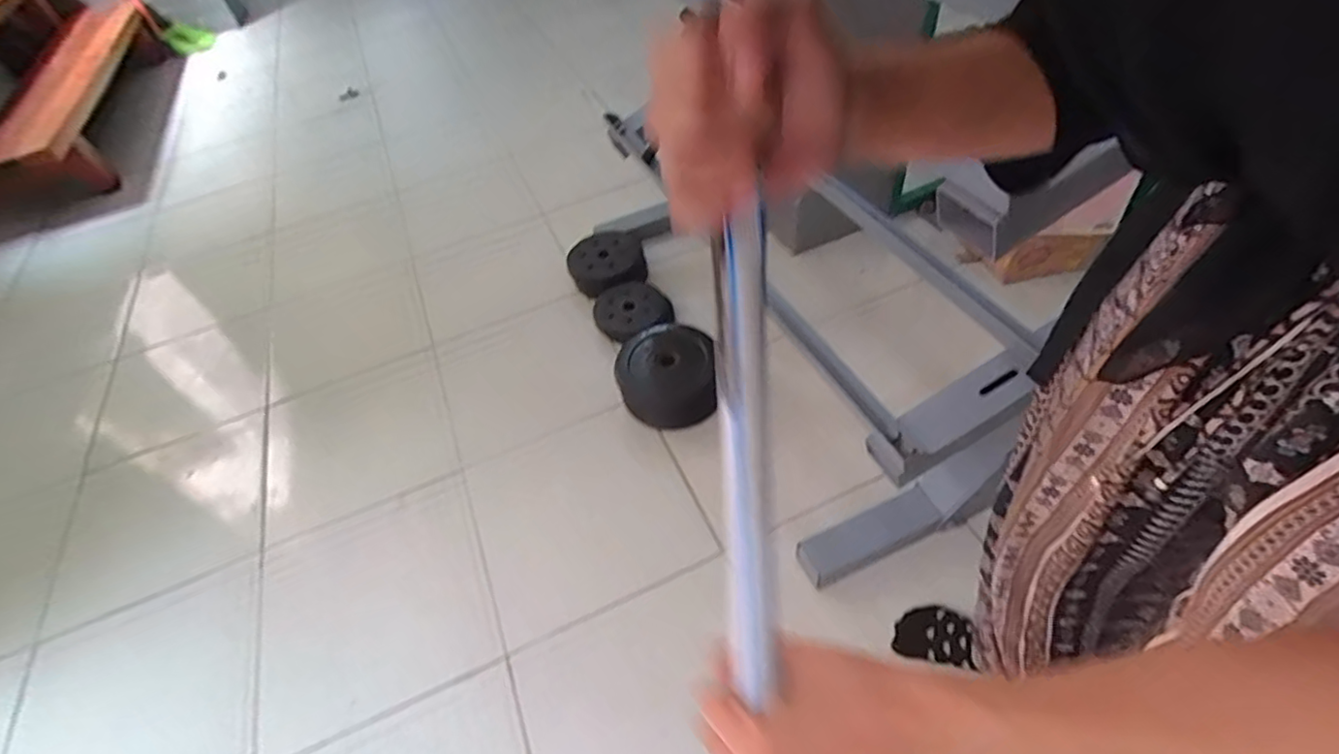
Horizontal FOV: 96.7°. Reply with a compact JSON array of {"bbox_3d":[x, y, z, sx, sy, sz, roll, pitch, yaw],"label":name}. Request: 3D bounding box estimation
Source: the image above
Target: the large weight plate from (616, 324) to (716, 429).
[{"bbox_3d":[-0.004,-0.008,1.236,0.204,0.067,0.213,-32,65,-3],"label":"large weight plate"}]

